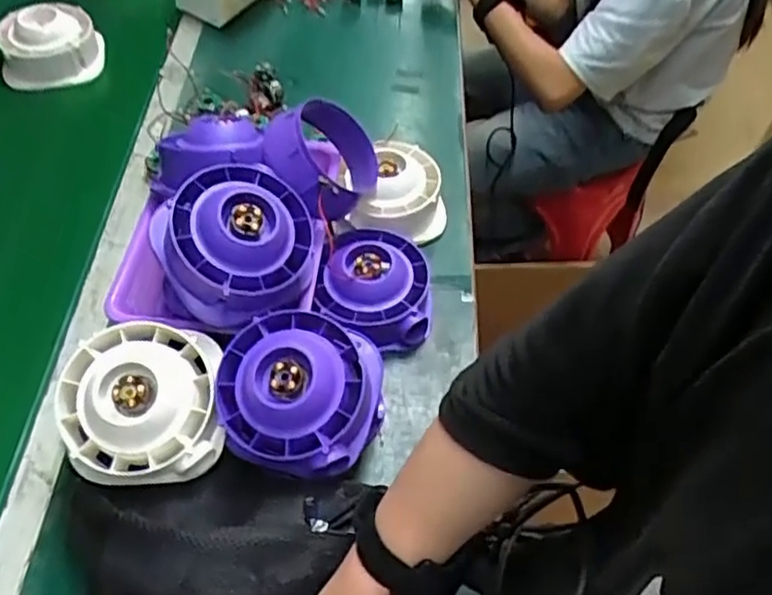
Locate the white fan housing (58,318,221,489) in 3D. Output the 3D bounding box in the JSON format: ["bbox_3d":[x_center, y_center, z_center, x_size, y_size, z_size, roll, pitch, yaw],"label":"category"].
[{"bbox_3d":[-0.214,0.093,0.612,0.138,0.075,0.138,1,77,-5],"label":"white fan housing"}]

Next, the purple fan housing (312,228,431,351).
[{"bbox_3d":[-0.011,-0.019,0.745,0.118,0.058,0.131,6,54,2],"label":"purple fan housing"}]

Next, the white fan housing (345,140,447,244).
[{"bbox_3d":[0.010,-0.129,0.832,0.122,0.064,0.132,-1,54,-4],"label":"white fan housing"}]

